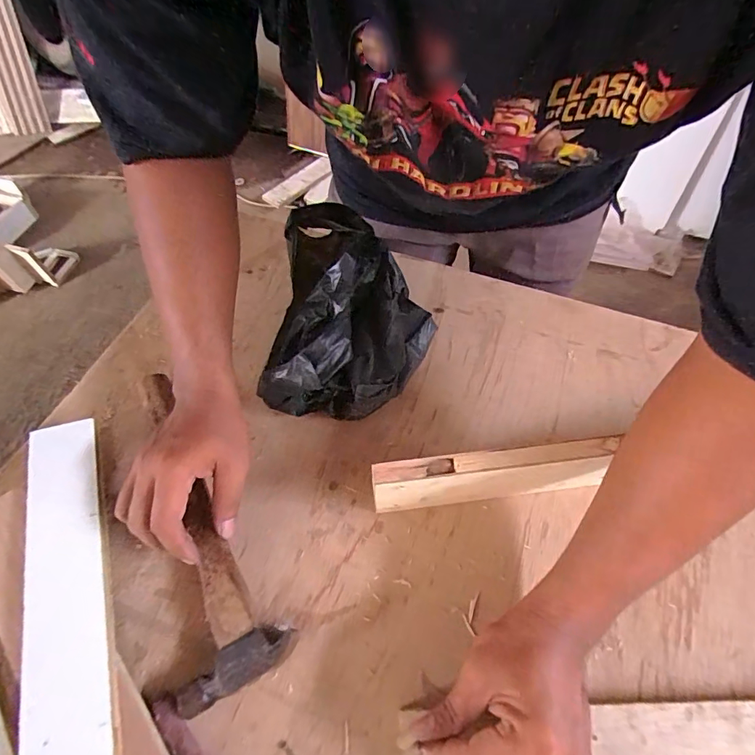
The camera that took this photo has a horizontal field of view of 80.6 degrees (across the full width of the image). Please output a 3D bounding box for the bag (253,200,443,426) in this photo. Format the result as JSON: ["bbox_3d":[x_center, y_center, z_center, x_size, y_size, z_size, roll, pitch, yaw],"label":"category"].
[{"bbox_3d":[-0.026,-0.063,0.468,0.165,0.146,0.203,7,58,6],"label":"bag"}]

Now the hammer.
[{"bbox_3d":[-0.169,0.120,0.405,0.086,0.030,0.300,-25,62,-12],"label":"hammer"}]

